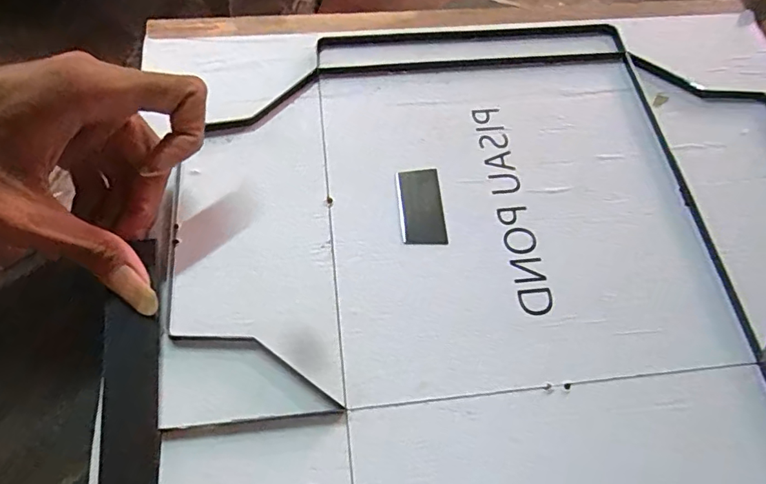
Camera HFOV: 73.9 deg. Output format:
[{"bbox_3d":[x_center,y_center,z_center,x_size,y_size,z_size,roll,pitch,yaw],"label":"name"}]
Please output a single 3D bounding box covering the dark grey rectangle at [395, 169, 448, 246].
[{"bbox_3d":[0.020,-0.019,0.279,0.024,0.004,0.046,-4,64,-4],"label":"dark grey rectangle"}]

